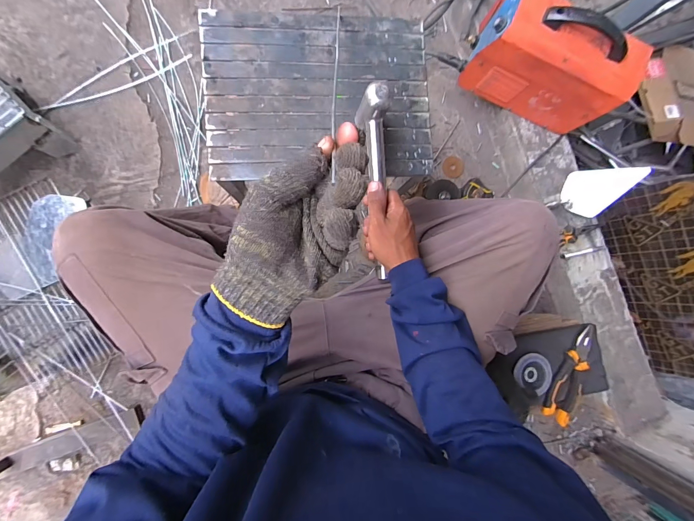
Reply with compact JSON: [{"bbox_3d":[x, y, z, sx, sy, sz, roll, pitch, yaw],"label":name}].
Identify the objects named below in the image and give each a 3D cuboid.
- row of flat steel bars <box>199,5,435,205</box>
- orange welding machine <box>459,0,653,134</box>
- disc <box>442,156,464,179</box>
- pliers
[{"bbox_3d":[-0.039,-0.247,0.499,0.340,0.010,0.264,-5,89,-8],"label":"row of flat steel bars"},{"bbox_3d":[0.469,-0.464,0.744,0.323,0.220,0.154,25,86,-8],"label":"orange welding machine"},{"bbox_3d":[0.311,-0.273,0.941,0.062,0.004,0.064,0,90,-9],"label":"disc"},{"bbox_3d":[0.435,0.218,0.621,0.048,0.022,0.189,29,85,-8],"label":"pliers"}]

